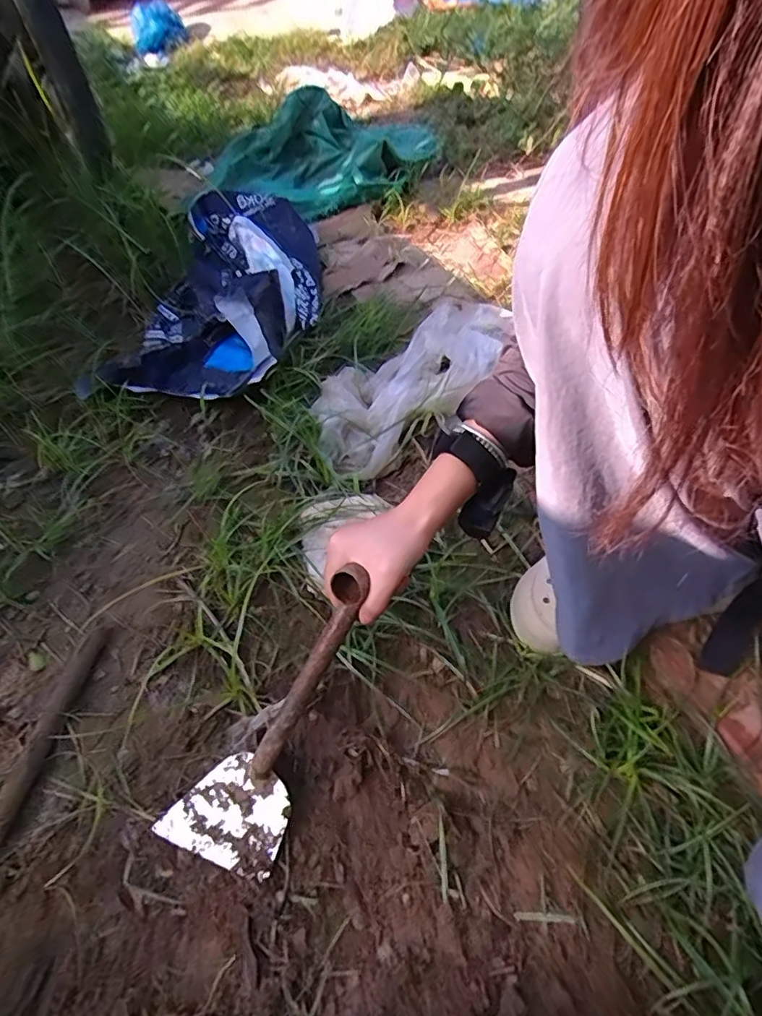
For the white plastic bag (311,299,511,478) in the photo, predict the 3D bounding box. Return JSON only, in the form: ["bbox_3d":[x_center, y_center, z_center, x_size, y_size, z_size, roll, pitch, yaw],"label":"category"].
[{"bbox_3d":[0.050,-0.193,0.772,0.347,0.083,0.185,-34,55,-22],"label":"white plastic bag"}]

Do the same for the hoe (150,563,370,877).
[{"bbox_3d":[-0.078,0.182,0.440,0.093,0.045,0.288,37,103,30],"label":"hoe"}]

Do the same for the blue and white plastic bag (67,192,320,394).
[{"bbox_3d":[-0.278,-0.438,0.952,0.343,0.162,0.642,2,50,7],"label":"blue and white plastic bag"}]

